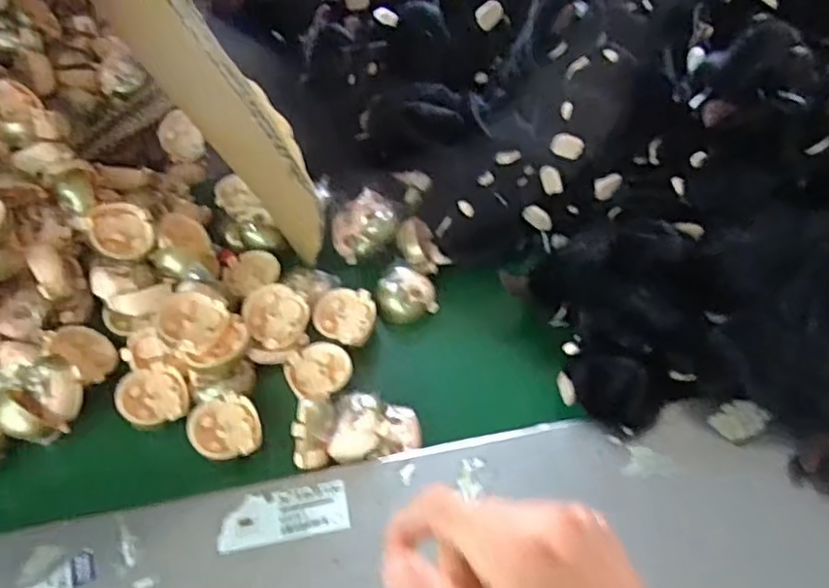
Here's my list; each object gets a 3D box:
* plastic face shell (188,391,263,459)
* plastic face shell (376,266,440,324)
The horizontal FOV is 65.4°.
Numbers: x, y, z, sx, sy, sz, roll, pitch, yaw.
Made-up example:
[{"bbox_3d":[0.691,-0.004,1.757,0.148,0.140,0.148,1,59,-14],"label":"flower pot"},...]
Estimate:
[{"bbox_3d":[-0.133,0.094,0.453,0.046,0.015,0.051,-14,50,-10],"label":"plastic face shell"},{"bbox_3d":[-0.008,-0.001,0.545,0.047,0.023,0.044,-17,50,-12],"label":"plastic face shell"}]

